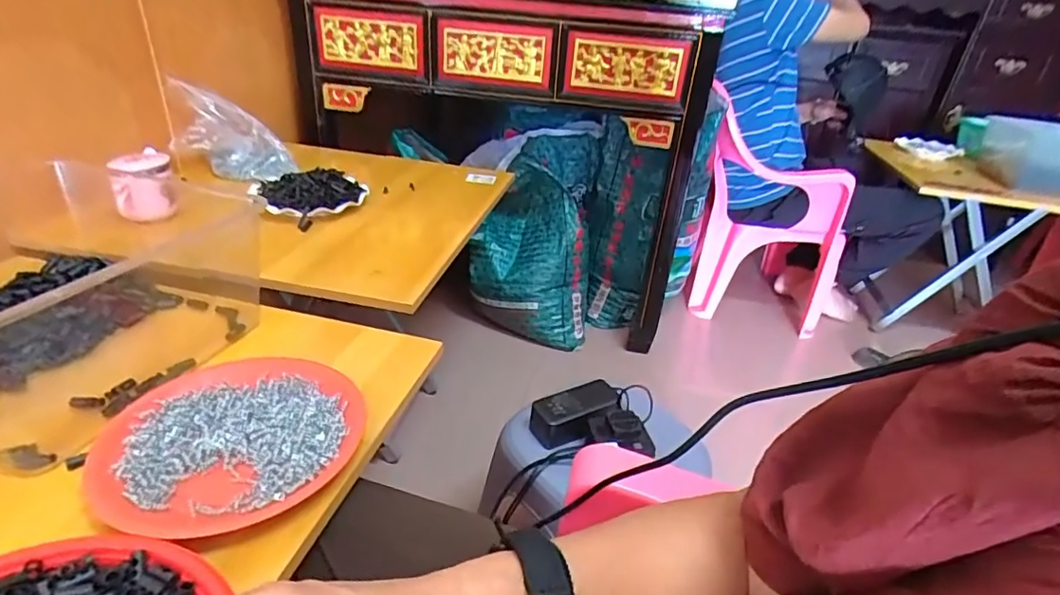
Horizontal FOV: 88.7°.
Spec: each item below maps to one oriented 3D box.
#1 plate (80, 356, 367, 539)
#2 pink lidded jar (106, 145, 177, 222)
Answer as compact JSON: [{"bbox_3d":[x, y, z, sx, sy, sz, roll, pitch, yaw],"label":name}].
[{"bbox_3d":[-0.241,0.112,0.443,0.189,0.025,0.178,-19,38,-39],"label":"plate"},{"bbox_3d":[-0.574,-0.163,0.807,0.077,0.092,0.082,-14,35,-34],"label":"pink lidded jar"}]

